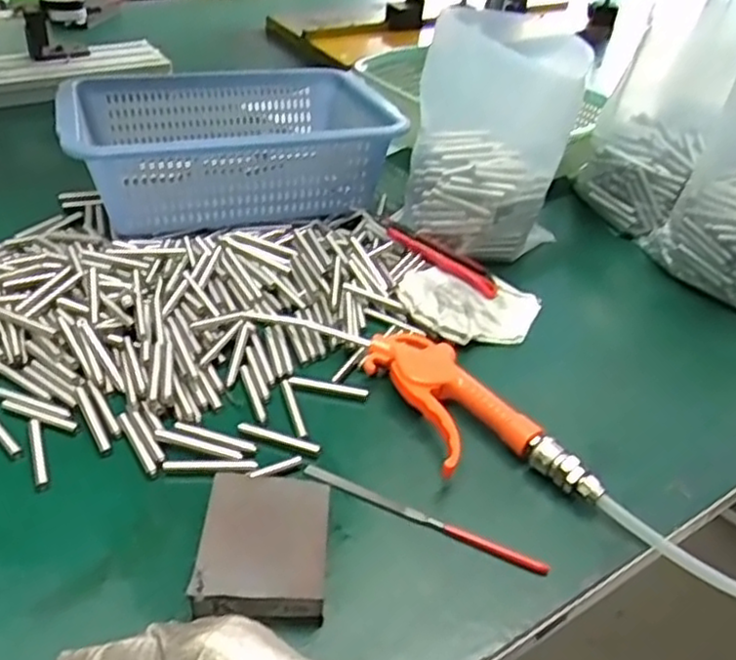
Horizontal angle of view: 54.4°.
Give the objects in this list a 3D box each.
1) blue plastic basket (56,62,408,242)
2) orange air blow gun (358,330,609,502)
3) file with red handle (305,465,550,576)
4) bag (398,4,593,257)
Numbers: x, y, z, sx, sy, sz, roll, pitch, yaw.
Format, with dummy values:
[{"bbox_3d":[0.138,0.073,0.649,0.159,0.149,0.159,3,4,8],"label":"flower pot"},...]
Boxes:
[{"bbox_3d":[-0.139,-0.188,0.716,0.299,0.086,0.220,-4,38,-14],"label":"blue plastic basket"},{"bbox_3d":[0.061,0.062,0.490,0.075,0.031,0.186,-17,42,-28],"label":"orange air blow gun"},{"bbox_3d":[0.032,0.116,0.441,0.158,0.007,0.010,19,38,17],"label":"file with red handle"},{"bbox_3d":[0.112,-0.177,0.642,0.137,0.181,0.112,7,36,2],"label":"bag"}]

